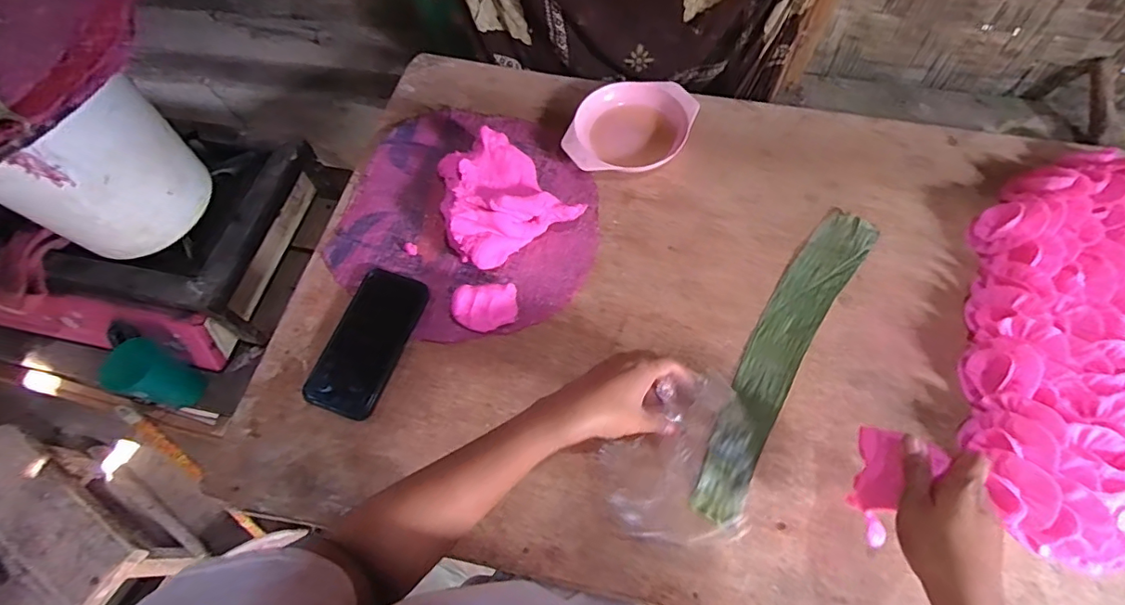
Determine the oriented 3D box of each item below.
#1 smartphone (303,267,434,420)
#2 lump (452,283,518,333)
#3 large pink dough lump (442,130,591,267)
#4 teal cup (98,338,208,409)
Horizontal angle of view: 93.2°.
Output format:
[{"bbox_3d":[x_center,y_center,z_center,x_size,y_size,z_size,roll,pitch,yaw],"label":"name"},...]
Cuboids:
[{"bbox_3d":[-0.219,0.042,0.602,0.081,0.010,0.168,16,65,10],"label":"smartphone"},{"bbox_3d":[-0.087,0.005,0.602,0.074,0.036,0.048,-13,64,-5],"label":"lump"},{"bbox_3d":[-0.084,-0.135,0.662,0.152,0.059,0.170,-29,66,-12],"label":"large pink dough lump"},{"bbox_3d":[-0.596,0.110,0.780,0.071,0.127,0.073,-1,64,3],"label":"teal cup"}]

